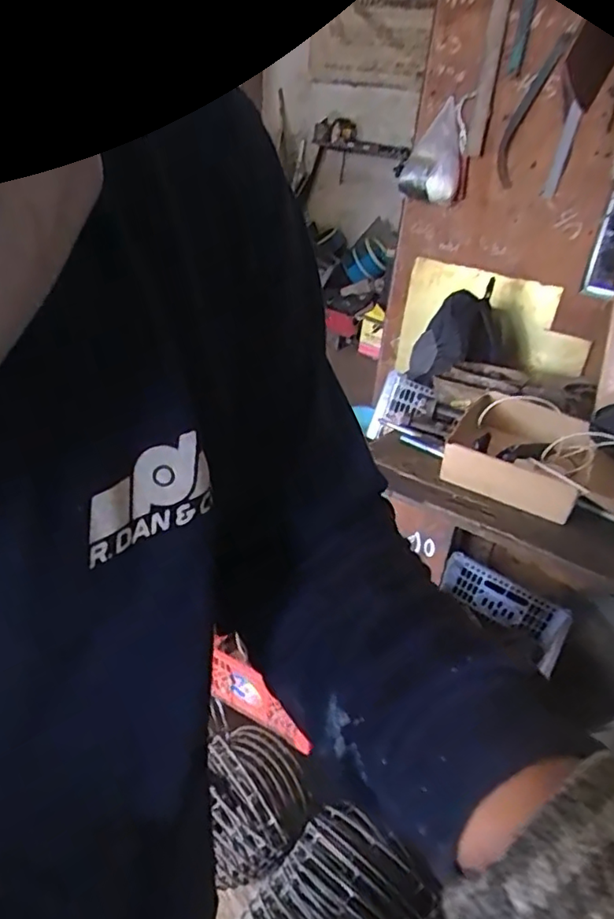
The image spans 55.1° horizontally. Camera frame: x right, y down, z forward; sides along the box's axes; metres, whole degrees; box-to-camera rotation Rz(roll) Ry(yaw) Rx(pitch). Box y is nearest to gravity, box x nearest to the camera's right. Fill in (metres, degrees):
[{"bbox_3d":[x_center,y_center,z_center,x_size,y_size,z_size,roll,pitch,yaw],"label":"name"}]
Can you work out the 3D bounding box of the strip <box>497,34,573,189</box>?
[{"bbox_3d":[0.554,-0.874,1.497,0.066,0.365,0.023,31,55,14],"label":"strip"}]

